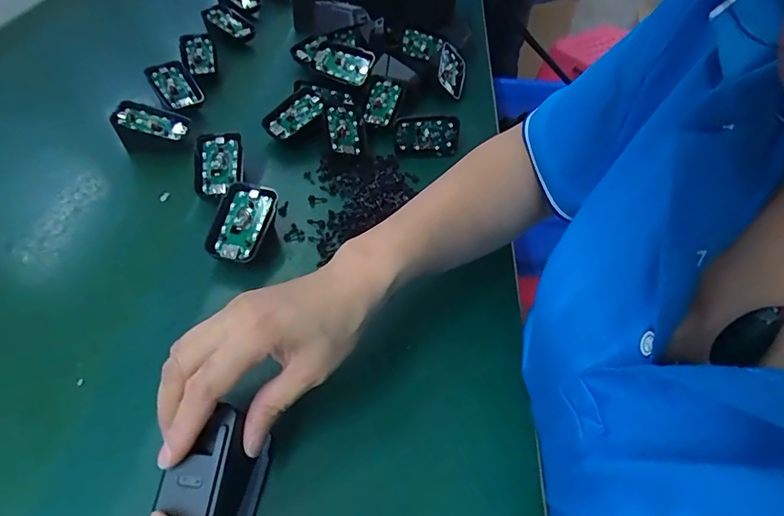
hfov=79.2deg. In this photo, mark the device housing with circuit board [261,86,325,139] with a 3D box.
[{"bbox_3d":[-0.104,-0.155,0.506,0.071,0.009,0.040,-39,73,-15],"label":"device housing with circuit board"}]

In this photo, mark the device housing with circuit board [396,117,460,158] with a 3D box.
[{"bbox_3d":[0.038,-0.130,0.509,0.067,0.042,0.009,-4,32,-8],"label":"device housing with circuit board"}]

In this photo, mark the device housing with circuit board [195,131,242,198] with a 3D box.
[{"bbox_3d":[-0.161,-0.086,0.439,0.042,0.011,0.069,-2,67,-5],"label":"device housing with circuit board"}]

